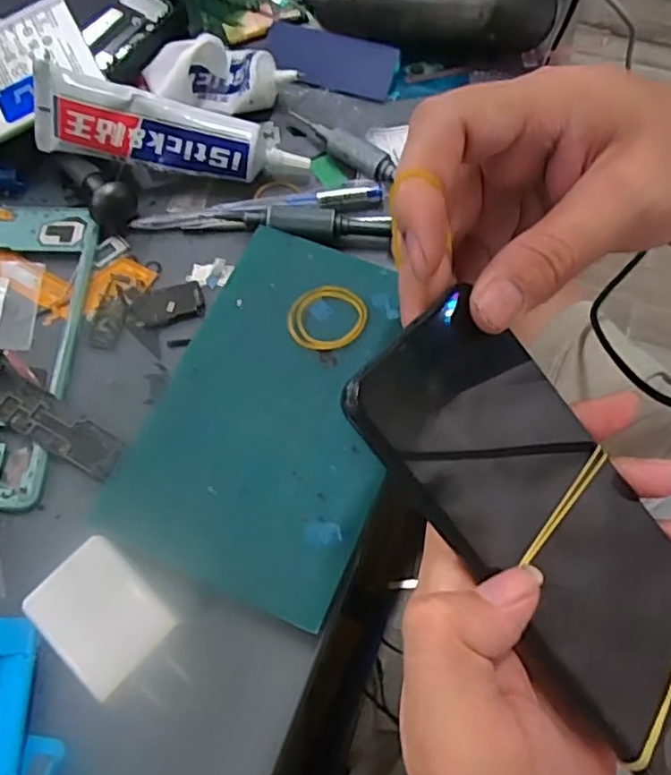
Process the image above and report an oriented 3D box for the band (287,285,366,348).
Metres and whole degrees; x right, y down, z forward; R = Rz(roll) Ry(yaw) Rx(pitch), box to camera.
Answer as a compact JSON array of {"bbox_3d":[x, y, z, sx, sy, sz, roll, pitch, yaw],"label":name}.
[{"bbox_3d":[-0.004,-0.034,0.299,0.036,0.004,0.034,-1,66,2],"label":"band"}]

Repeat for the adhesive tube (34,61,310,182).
[{"bbox_3d":[-0.086,-0.133,0.337,0.135,0.032,0.026,10,66,-7],"label":"adhesive tube"}]

